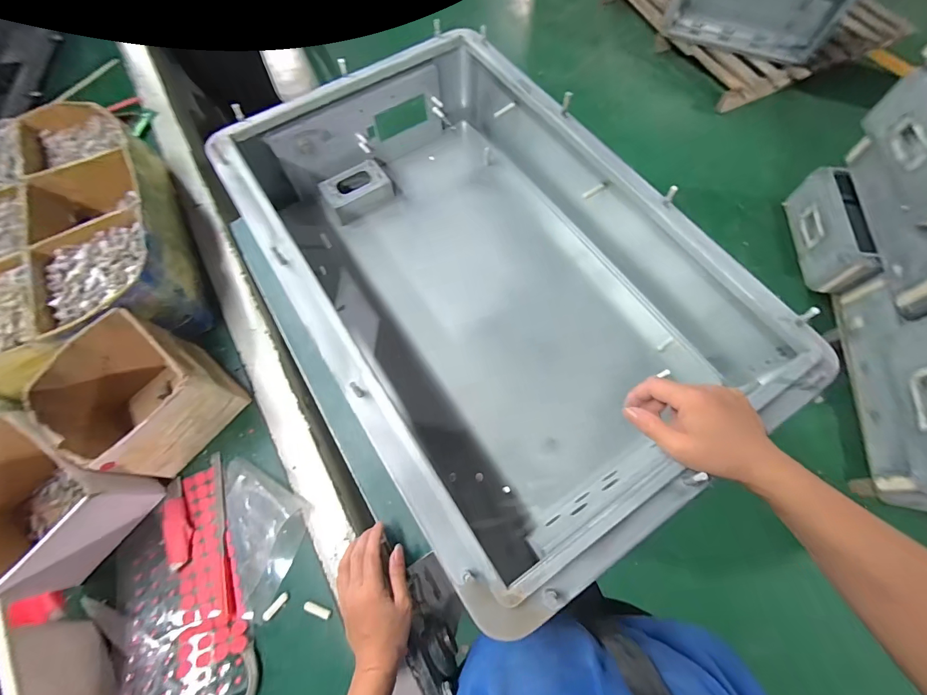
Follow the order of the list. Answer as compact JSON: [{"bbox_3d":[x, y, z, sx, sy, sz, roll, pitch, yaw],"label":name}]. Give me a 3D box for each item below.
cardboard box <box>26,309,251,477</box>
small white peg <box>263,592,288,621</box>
[{"bbox_3d":[-0.380,0.057,0.465,0.148,0.113,0.144,41,74,16],"label":"cardboard box"},{"bbox_3d":[-0.206,0.283,0.427,0.010,0.004,0.030,37,73,15],"label":"small white peg"}]

